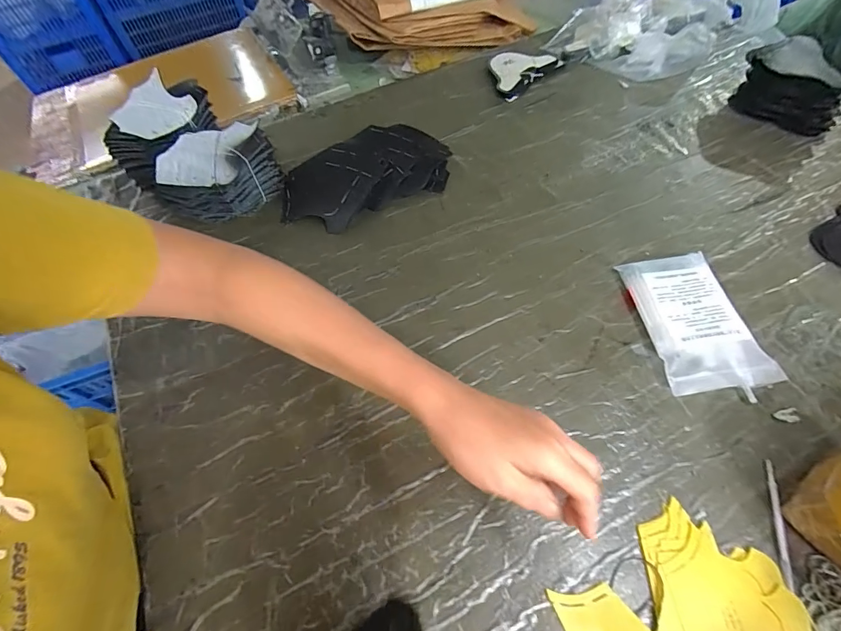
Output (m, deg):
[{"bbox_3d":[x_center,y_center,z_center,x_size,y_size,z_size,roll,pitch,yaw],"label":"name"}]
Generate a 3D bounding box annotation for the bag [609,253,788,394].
[{"bbox_3d":[0.316,0.003,0.463,0.108,0.027,0.170,-7,59,-2],"label":"bag"}]

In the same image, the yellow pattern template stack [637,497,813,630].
[{"bbox_3d":[0.251,0.250,0.323,0.115,0.005,0.159,4,59,5],"label":"yellow pattern template stack"}]

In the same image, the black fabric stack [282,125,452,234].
[{"bbox_3d":[-0.083,-0.212,0.592,0.251,0.052,0.123,-26,61,-13],"label":"black fabric stack"}]

